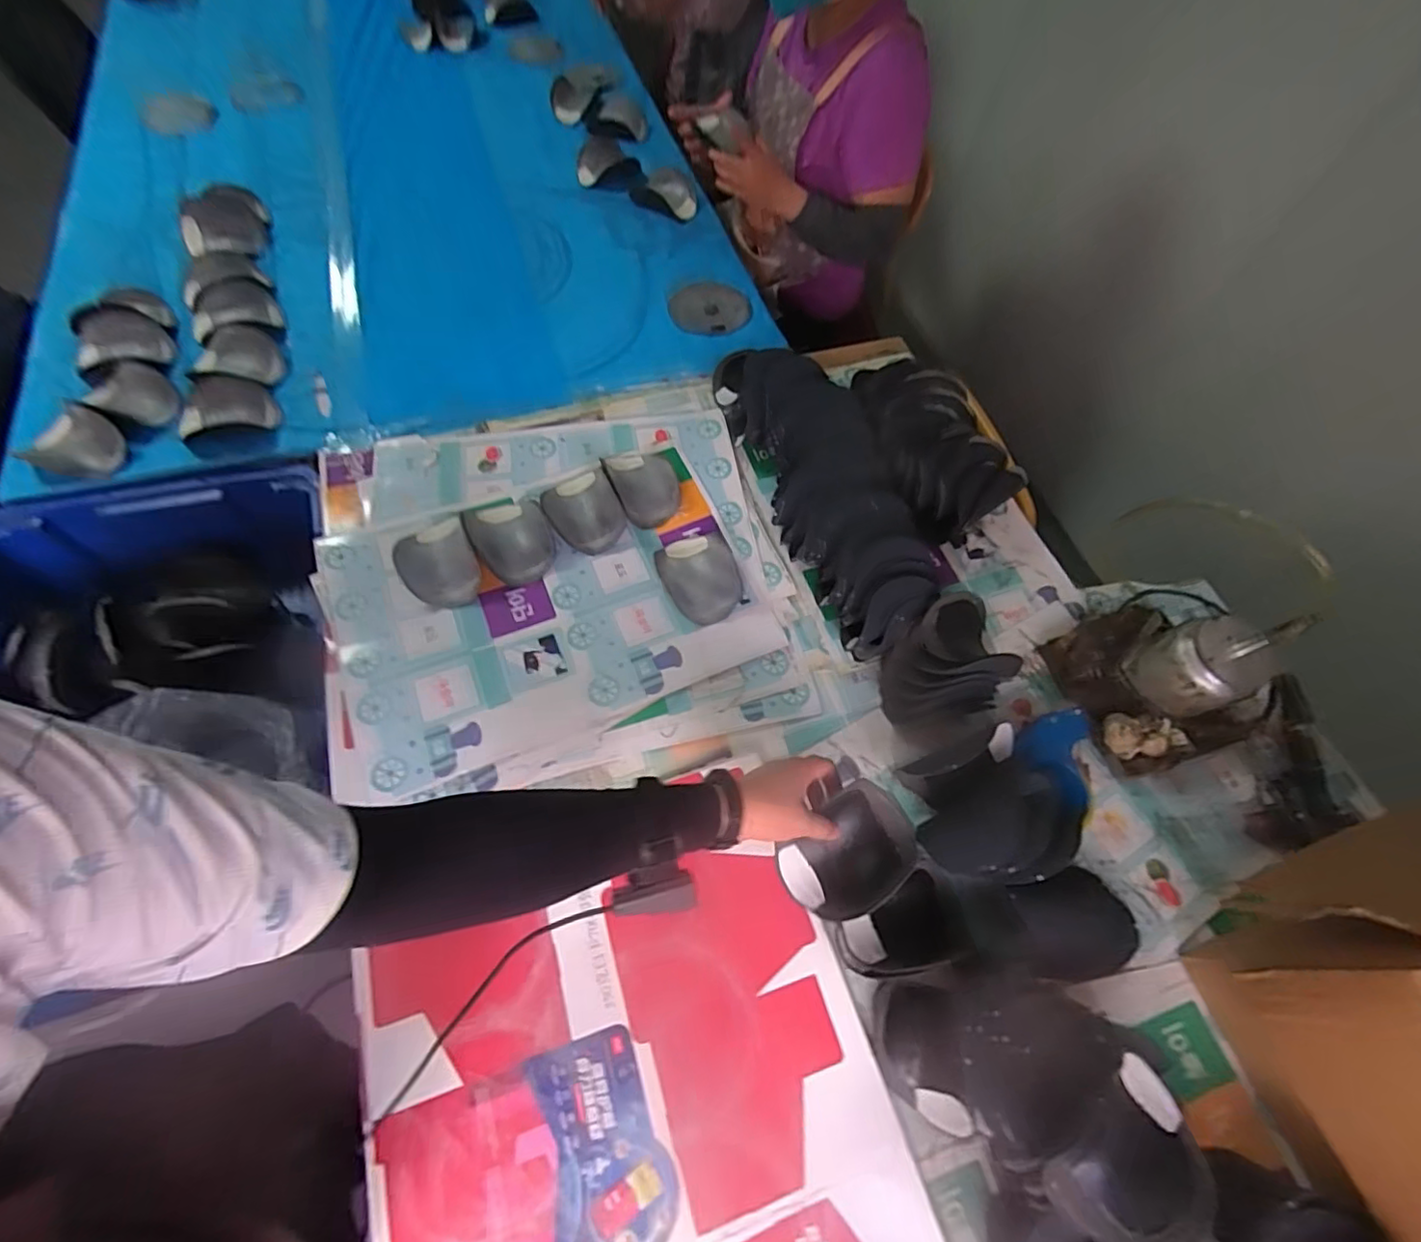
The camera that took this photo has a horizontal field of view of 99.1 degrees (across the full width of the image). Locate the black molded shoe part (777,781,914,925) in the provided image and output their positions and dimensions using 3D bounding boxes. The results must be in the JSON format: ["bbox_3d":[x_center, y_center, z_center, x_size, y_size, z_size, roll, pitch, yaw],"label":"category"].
[{"bbox_3d":[0.137,0.226,0.597,0.129,0.053,0.091,-34,70,-19],"label":"black molded shoe part"}]

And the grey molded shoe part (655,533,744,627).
[{"bbox_3d":[-0.015,-0.061,0.825,0.102,0.025,0.134,-13,65,-10],"label":"grey molded shoe part"}]

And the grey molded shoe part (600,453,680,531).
[{"bbox_3d":[-0.096,-0.203,0.889,0.092,0.046,0.135,-24,67,-15],"label":"grey molded shoe part"}]

